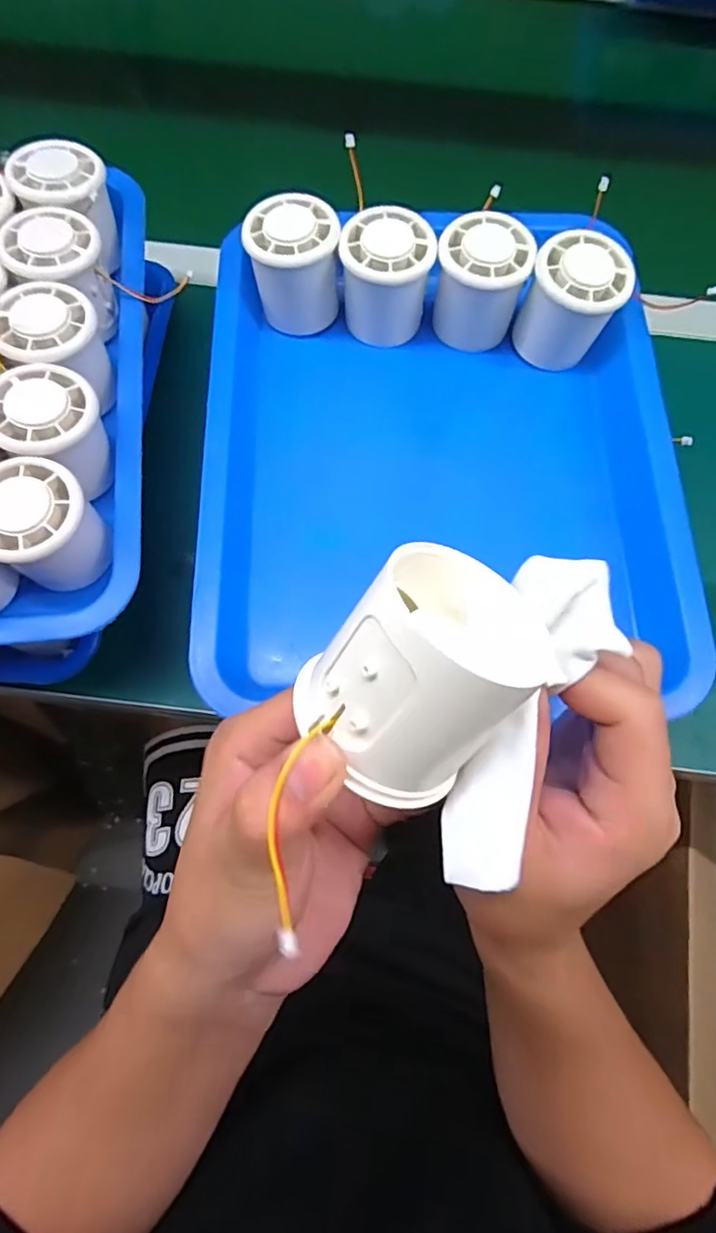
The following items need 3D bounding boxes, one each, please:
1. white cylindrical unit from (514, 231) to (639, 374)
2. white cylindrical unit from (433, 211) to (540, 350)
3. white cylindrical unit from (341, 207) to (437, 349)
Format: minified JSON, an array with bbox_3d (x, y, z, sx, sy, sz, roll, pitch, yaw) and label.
[{"bbox_3d":[0.131,-0.192,0.347,0.056,0.053,0.049,25,73,7],"label":"white cylindrical unit"},{"bbox_3d":[0.075,-0.205,0.359,0.052,0.066,0.049,0,72,-1],"label":"white cylindrical unit"},{"bbox_3d":[0.017,-0.211,0.356,0.053,0.055,0.051,0,72,-1],"label":"white cylindrical unit"}]

